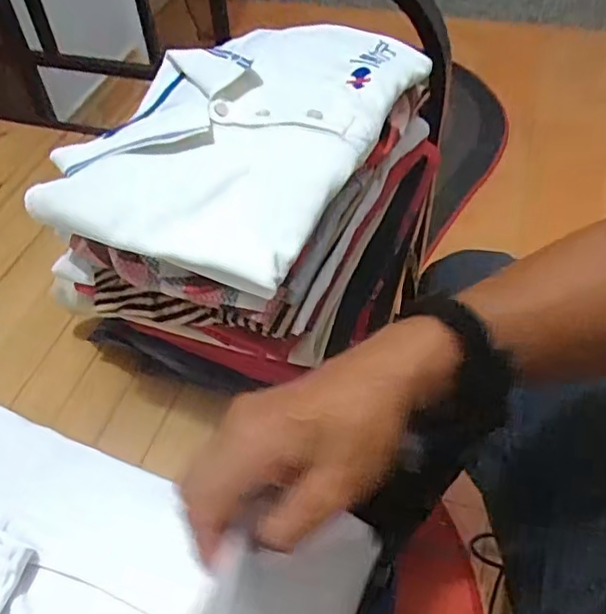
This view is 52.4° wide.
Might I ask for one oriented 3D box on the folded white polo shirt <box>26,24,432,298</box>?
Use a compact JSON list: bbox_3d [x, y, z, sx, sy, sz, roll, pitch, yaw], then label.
[{"bbox_3d":[-0.056,-0.157,0.500,0.249,0.045,0.292,15,54,20],"label":"folded white polo shirt"}]

